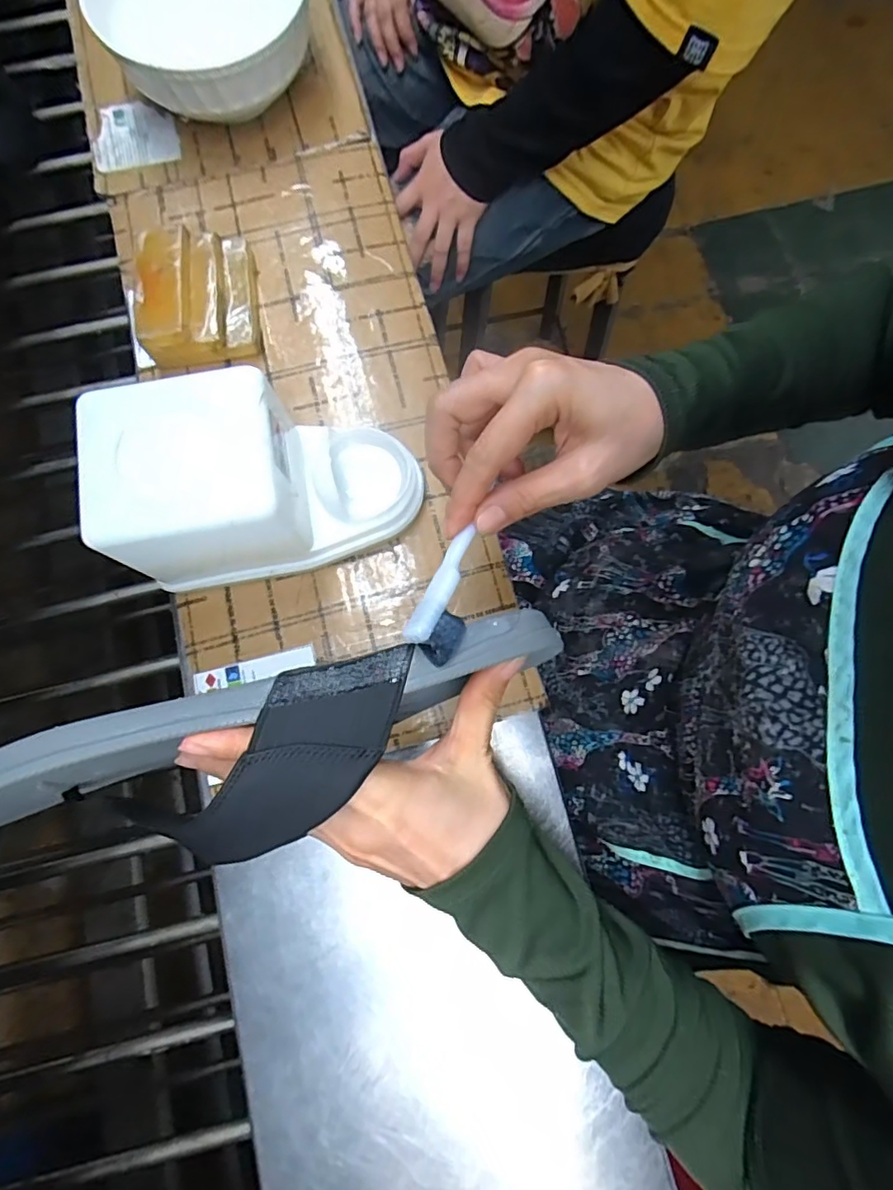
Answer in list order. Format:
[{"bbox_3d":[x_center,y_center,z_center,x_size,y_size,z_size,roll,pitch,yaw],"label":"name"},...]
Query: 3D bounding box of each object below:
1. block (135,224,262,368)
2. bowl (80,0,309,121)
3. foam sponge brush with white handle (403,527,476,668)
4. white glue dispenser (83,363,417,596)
[{"bbox_3d":[-0.196,-0.235,0.434,0.087,0.043,0.104,-7,77,0],"label":"block"},{"bbox_3d":[-0.196,-0.483,0.472,0.168,0.080,0.178,0,78,1],"label":"bowl"},{"bbox_3d":[0.000,-0.003,0.245,0.022,0.013,0.065,13,64,4],"label":"foam sponge brush with white handle"},{"bbox_3d":[-0.114,-0.073,0.359,0.180,0.101,0.103,-14,78,-2],"label":"white glue dispenser"}]

